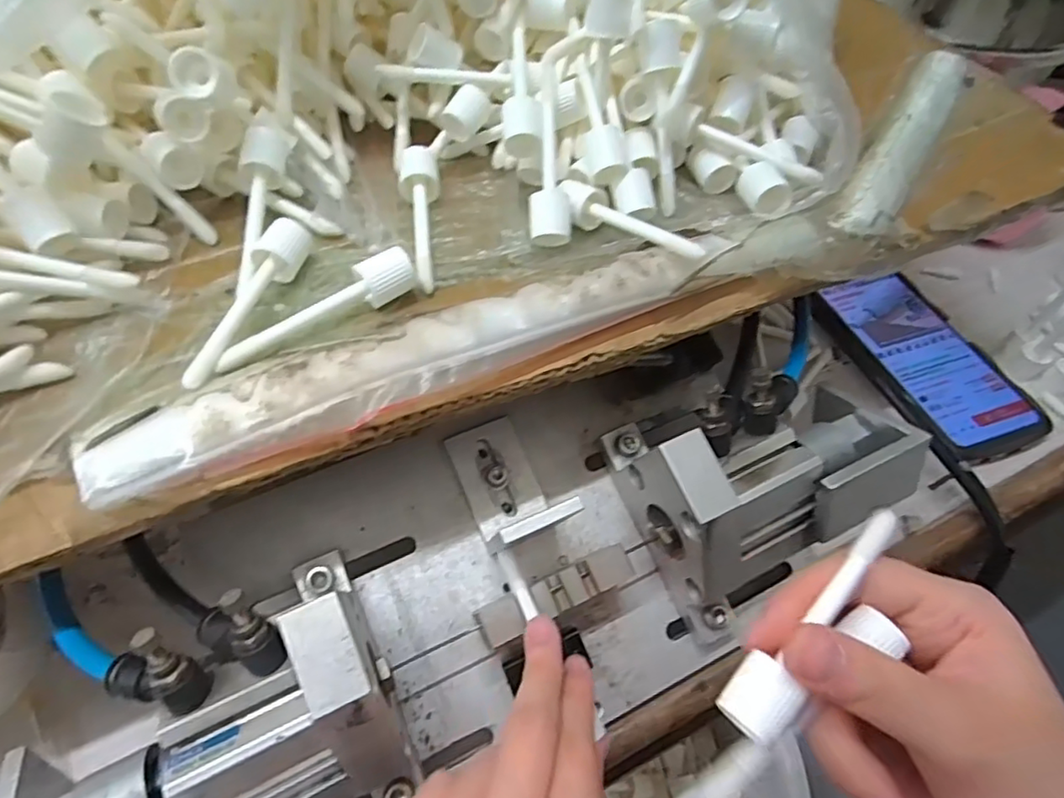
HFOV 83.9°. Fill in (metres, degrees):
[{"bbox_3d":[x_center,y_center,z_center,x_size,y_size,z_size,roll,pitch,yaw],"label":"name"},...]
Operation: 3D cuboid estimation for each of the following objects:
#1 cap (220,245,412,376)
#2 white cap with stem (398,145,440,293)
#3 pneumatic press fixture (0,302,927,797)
[{"bbox_3d":[-0.083,-0.034,0.229,0.079,0.016,0.014,-27,60,-19],"label":"cap"},{"bbox_3d":[-0.048,-0.082,0.269,0.018,0.014,0.084,-10,56,-9],"label":"white cap with stem"},{"bbox_3d":[-0.008,0.072,0.263,0.377,0.094,0.145,-21,59,-16],"label":"pneumatic press fixture"}]

